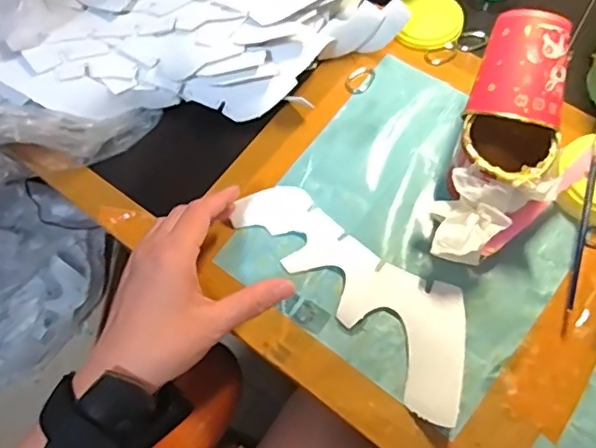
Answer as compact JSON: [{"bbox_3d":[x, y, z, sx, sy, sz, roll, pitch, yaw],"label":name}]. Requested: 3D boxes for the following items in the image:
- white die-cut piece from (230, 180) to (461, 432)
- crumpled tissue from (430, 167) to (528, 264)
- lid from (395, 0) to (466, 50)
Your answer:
[{"bbox_3d":[0.049,0.041,0.434,0.077,0.012,0.215,-42,68,-11],"label":"white die-cut piece"},{"bbox_3d":[0.125,-0.004,0.421,0.052,0.030,0.065,32,98,21],"label":"crumpled tissue"},{"bbox_3d":[0.124,-0.192,0.537,0.057,0.014,0.062,-1,67,3],"label":"lid"}]

